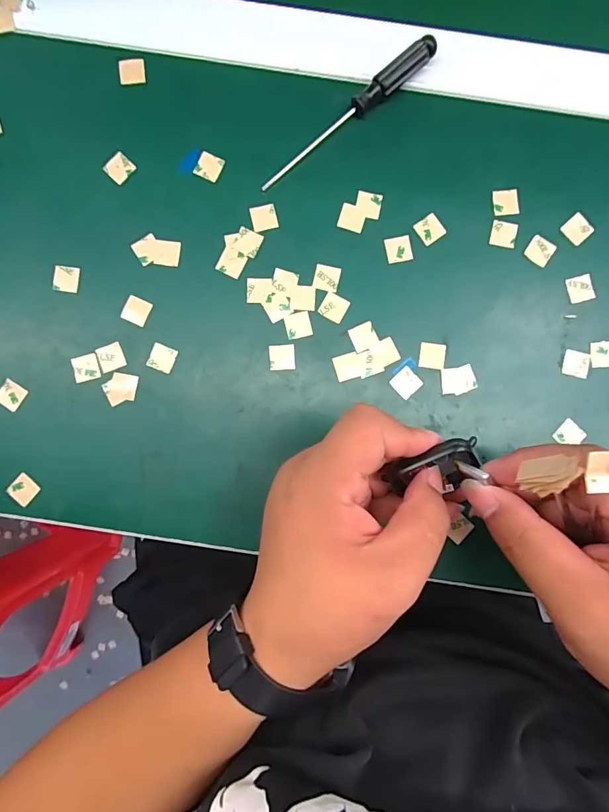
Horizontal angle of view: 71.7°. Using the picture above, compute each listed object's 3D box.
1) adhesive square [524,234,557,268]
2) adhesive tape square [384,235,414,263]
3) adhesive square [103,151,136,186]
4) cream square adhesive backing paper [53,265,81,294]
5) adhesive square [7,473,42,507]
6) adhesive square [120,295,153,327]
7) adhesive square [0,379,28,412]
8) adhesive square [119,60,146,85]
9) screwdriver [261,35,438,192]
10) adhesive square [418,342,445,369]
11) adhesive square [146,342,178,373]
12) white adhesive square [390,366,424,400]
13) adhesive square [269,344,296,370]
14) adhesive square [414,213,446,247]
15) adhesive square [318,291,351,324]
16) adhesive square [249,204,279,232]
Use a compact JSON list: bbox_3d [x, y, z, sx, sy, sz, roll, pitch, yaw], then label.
[{"bbox_3d":[0.146,-0.096,0.259,0.016,0.004,0.016,34,88,1],"label":"adhesive square"},{"bbox_3d":[0.059,-0.097,0.261,0.016,0.004,0.015,-12,89,-1],"label":"adhesive tape square"},{"bbox_3d":[-0.115,-0.148,0.261,0.016,0.004,0.015,-43,89,-1],"label":"adhesive square"},{"bbox_3d":[-0.147,-0.078,0.258,0.015,0.004,0.016,6,88,0],"label":"cream square adhesive backing paper"},{"bbox_3d":[-0.170,0.051,0.254,0.015,0.004,0.016,42,89,1],"label":"adhesive square"},{"bbox_3d":[-0.103,-0.058,0.258,0.015,0.004,0.015,22,88,0],"label":"adhesive square"},{"bbox_3d":[-0.179,-0.007,0.257,0.015,0.004,0.014,34,88,1],"label":"adhesive square"},{"bbox_3d":[-0.108,-0.210,0.263,0.016,0.004,0.015,-8,88,-1],"label":"adhesive square"},{"bbox_3d":[0.026,-0.177,0.256,0.130,0.012,0.013,-38,89,-1],"label":"screwdriver"},{"bbox_3d":[0.079,-0.031,0.257,0.016,0.004,0.016,7,88,0],"label":"adhesive square"},{"bbox_3d":[-0.087,-0.029,0.256,0.015,0.004,0.015,20,88,0],"label":"adhesive square"},{"bbox_3d":[0.062,-0.014,0.256,0.016,0.004,0.016,-44,89,-1],"label":"white adhesive square"},{"bbox_3d":[-0.014,-0.030,0.257,0.015,0.004,0.015,-2,88,0],"label":"adhesive square"},{"bbox_3d":[0.078,-0.110,0.259,0.016,0.004,0.016,-35,89,-1],"label":"adhesive square"},{"bbox_3d":[0.018,-0.061,0.260,0.015,0.004,0.015,29,88,1],"label":"adhesive square"},{"bbox_3d":[-0.025,-0.117,0.262,0.016,0.004,0.015,-14,88,-3],"label":"adhesive square"}]

